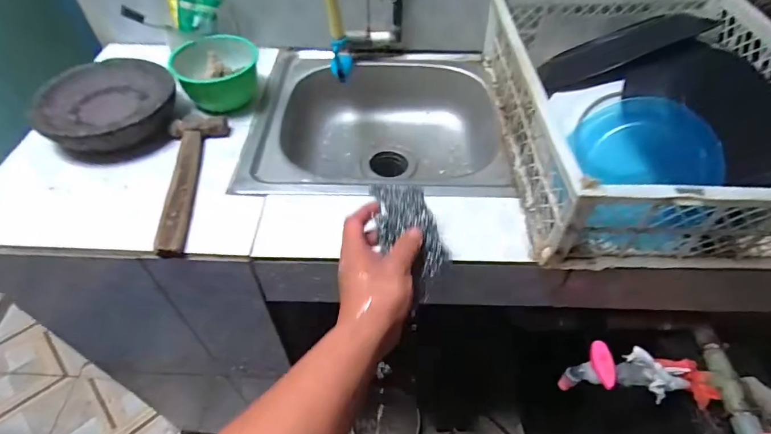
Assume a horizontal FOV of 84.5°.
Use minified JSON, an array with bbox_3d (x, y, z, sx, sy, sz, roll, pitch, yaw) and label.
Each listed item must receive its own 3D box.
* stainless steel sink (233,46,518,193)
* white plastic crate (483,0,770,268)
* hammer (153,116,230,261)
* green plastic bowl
[{"bbox_3d":[-0.010,-0.137,0.766,0.394,0.138,0.378,2,50,1],"label":"stainless steel sink"},{"bbox_3d":[0.386,-0.167,0.623,0.400,0.135,0.496,1,50,0],"label":"white plastic crate"},{"bbox_3d":[-0.266,-0.060,0.591,0.073,0.029,0.256,-8,50,-7],"label":"hammer"},{"bbox_3d":[-0.280,-0.241,0.710,0.132,0.093,0.103,-25,54,-20],"label":"green plastic bowl"}]

